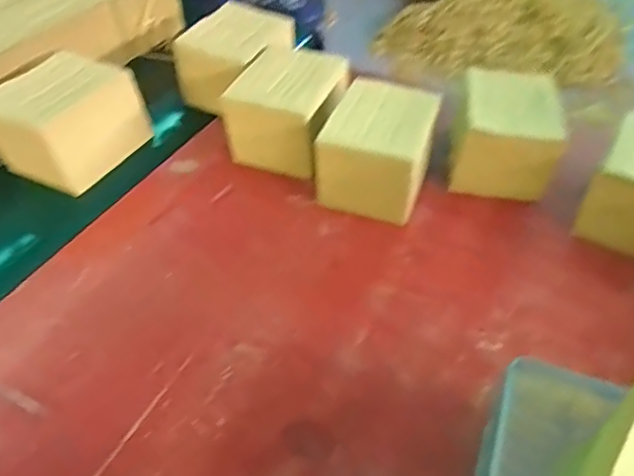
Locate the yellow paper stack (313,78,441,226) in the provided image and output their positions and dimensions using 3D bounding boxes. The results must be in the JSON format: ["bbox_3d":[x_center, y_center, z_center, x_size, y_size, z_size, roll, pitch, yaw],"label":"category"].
[{"bbox_3d":[0.082,-0.116,0.758,0.124,0.106,0.155,15,45,13],"label":"yellow paper stack"}]

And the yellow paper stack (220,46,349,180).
[{"bbox_3d":[-0.041,-0.177,0.817,0.136,0.105,0.171,15,45,13],"label":"yellow paper stack"}]

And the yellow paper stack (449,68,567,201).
[{"bbox_3d":[0.251,-0.135,0.775,0.122,0.120,0.120,8,44,7],"label":"yellow paper stack"}]

